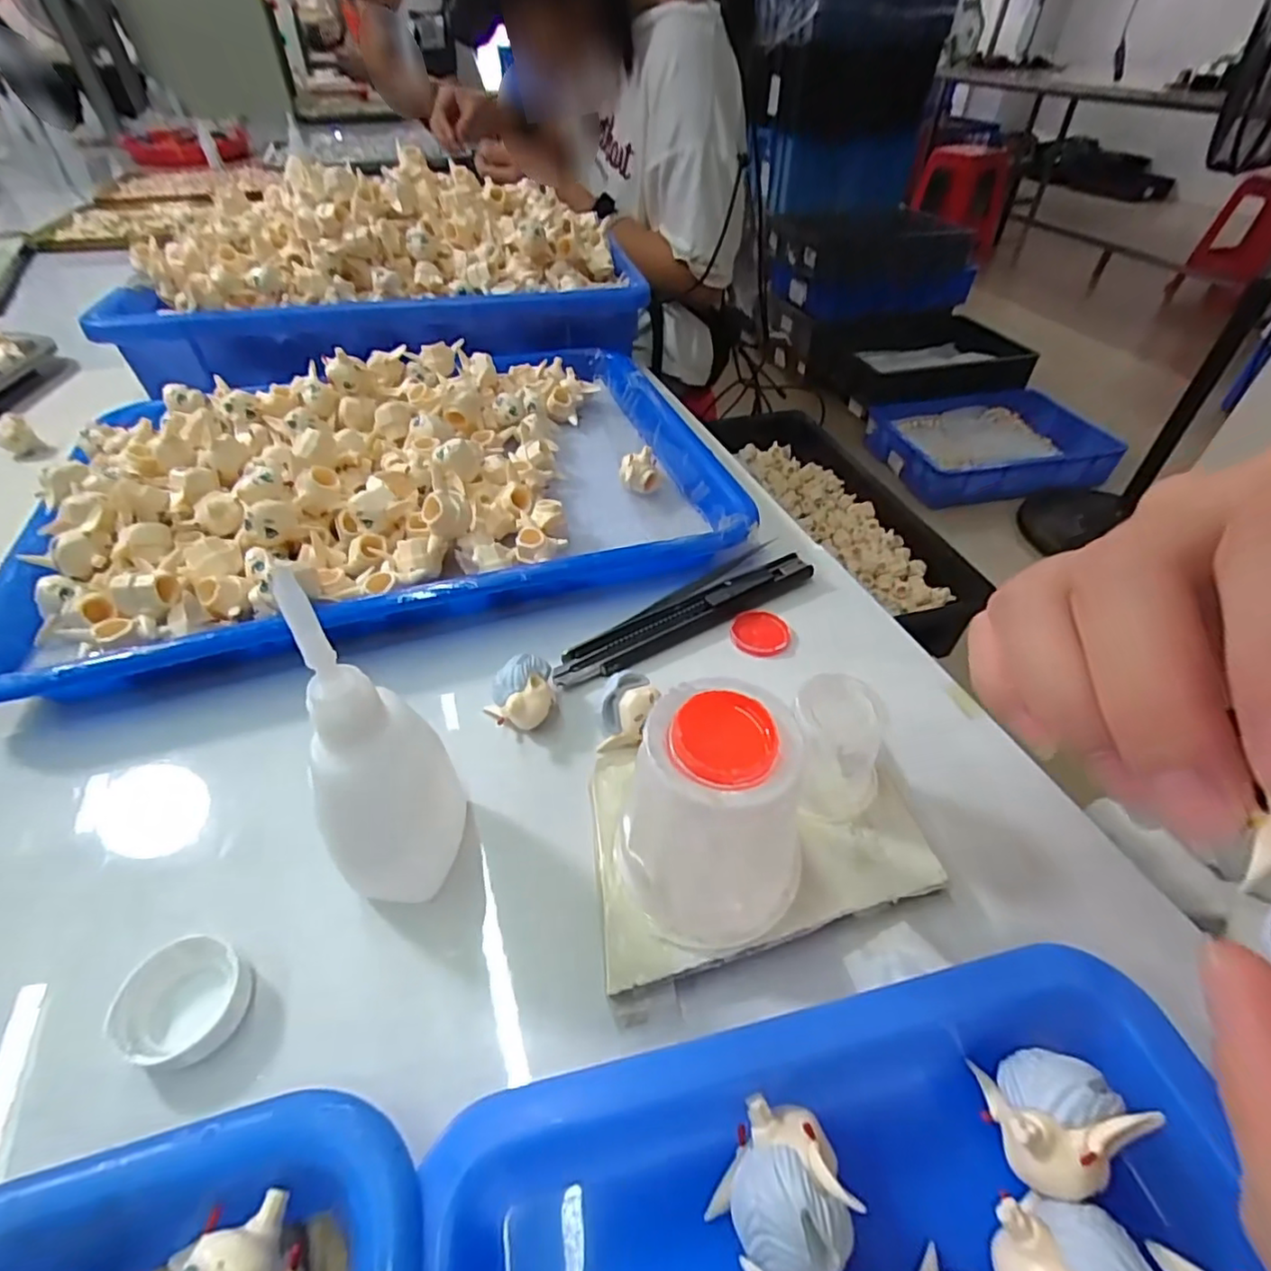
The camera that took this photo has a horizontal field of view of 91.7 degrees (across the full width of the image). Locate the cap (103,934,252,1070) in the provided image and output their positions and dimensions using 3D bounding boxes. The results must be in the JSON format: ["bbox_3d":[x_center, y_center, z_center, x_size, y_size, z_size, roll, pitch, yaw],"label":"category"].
[{"bbox_3d":[-0.122,0.099,0.168,0.030,0.013,0.029,1,45,-1],"label":"cap"}]

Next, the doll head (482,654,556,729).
[{"bbox_3d":[-0.044,0.023,0.235,0.025,0.021,0.021,-14,47,-14],"label":"doll head"}]

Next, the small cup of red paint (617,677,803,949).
[{"bbox_3d":[0.023,0.050,0.168,0.045,0.064,0.045,1,45,-1],"label":"small cup of red paint"}]

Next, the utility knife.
[{"bbox_3d":[0.025,-0.009,0.276,0.133,0.007,0.018,-25,51,-24],"label":"utility knife"}]

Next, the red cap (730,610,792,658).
[{"bbox_3d":[0.055,-0.002,0.275,0.026,0.004,0.026,1,45,-1],"label":"red cap"}]

